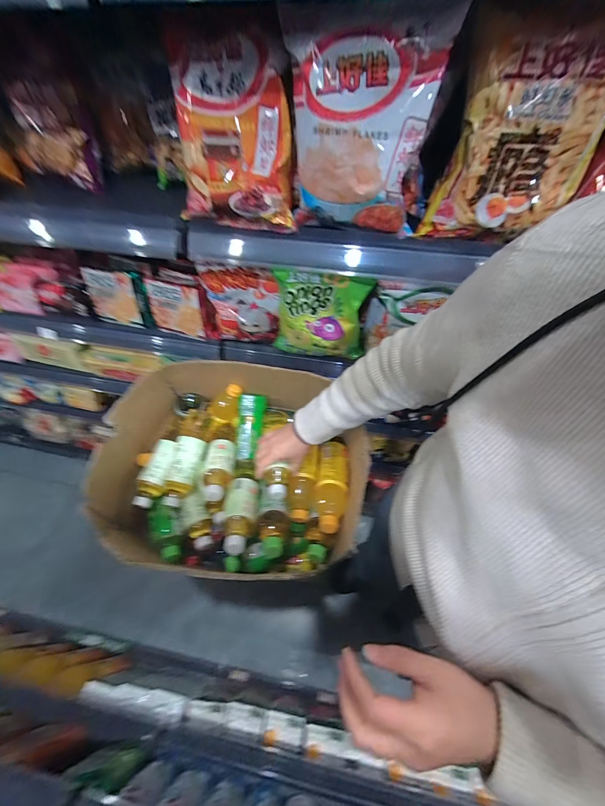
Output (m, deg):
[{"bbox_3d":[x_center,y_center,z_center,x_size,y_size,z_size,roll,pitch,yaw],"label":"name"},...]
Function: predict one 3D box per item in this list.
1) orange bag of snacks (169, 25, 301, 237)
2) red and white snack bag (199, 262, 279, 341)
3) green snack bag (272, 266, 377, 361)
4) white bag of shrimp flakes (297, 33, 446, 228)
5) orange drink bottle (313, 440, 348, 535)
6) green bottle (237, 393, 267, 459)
[{"bbox_3d":[-0.092,-0.343,0.400,0.157,0.184,0.071,14,57,10],"label":"orange bag of snacks"},{"bbox_3d":[-0.117,-0.188,0.581,0.147,0.153,0.041,9,57,7],"label":"red and white snack bag"},{"bbox_3d":[0.031,-0.151,0.538,0.171,0.175,0.044,7,56,5],"label":"green snack bag"},{"bbox_3d":[0.064,-0.302,0.357,0.146,0.164,0.031,8,56,6],"label":"white bag of shrimp flakes"},{"bbox_3d":[0.059,0.169,0.616,0.067,0.068,0.209,5,42,4],"label":"orange drink bottle"},{"bbox_3d":[-0.123,0.056,0.727,0.061,0.063,0.153,7,85,6],"label":"green bottle"}]

